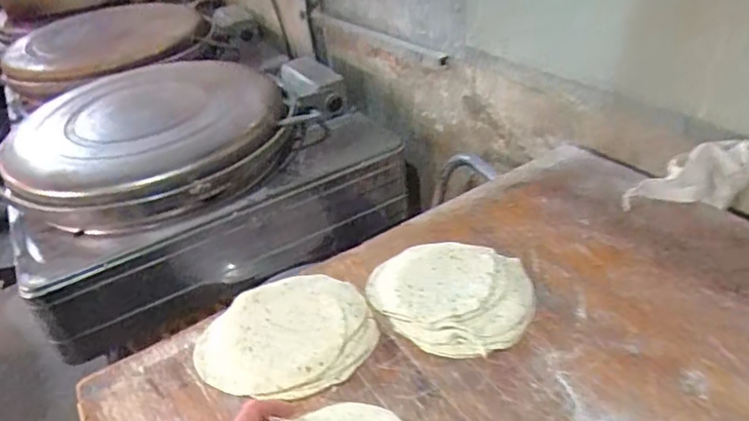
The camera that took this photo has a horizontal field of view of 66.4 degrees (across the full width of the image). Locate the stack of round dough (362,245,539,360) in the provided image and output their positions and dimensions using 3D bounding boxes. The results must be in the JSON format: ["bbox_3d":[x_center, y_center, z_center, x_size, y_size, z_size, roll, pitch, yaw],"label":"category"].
[{"bbox_3d":[0.085,0.091,0.661,0.186,0.022,0.156,20,44,32],"label":"stack of round dough"}]

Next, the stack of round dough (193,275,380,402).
[{"bbox_3d":[-0.103,0.140,0.652,0.192,0.020,0.170,-20,38,-17],"label":"stack of round dough"}]

